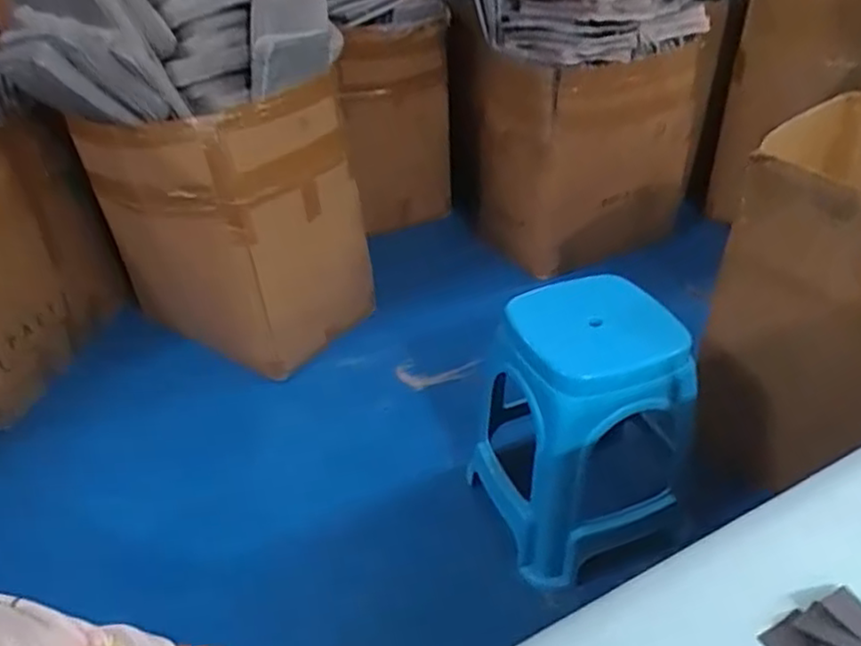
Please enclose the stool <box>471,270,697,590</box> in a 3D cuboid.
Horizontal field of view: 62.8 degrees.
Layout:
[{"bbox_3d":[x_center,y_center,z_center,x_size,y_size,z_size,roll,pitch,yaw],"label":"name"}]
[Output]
[{"bbox_3d":[0.284,0.192,1.336,0.318,0.464,0.291,-14,37,-16],"label":"stool"}]

